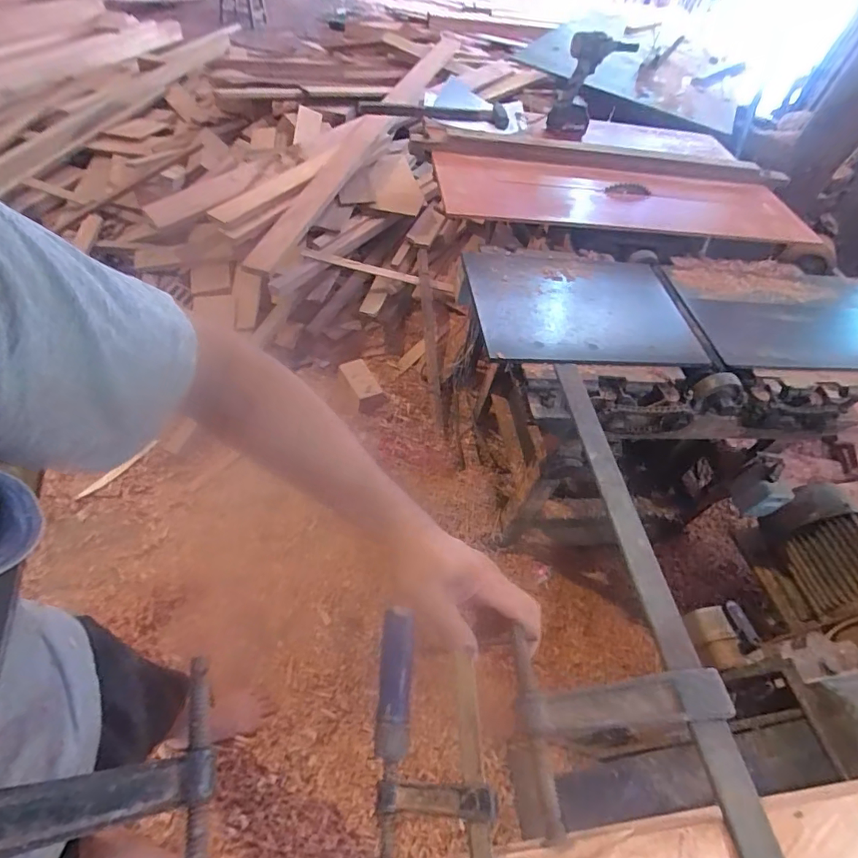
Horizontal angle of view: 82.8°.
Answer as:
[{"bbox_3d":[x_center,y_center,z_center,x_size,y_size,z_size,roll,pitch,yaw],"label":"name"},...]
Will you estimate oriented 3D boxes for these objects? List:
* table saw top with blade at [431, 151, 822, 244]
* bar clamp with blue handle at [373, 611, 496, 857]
[{"bbox_3d":[0.540,-0.620,1.326,1.051,0.052,0.303,0,56,-11],"label":"table saw top with blade"},{"bbox_3d":[0.009,0.257,0.287,0.074,0.028,0.282,-6,56,-10],"label":"bar clamp with blue handle"}]

